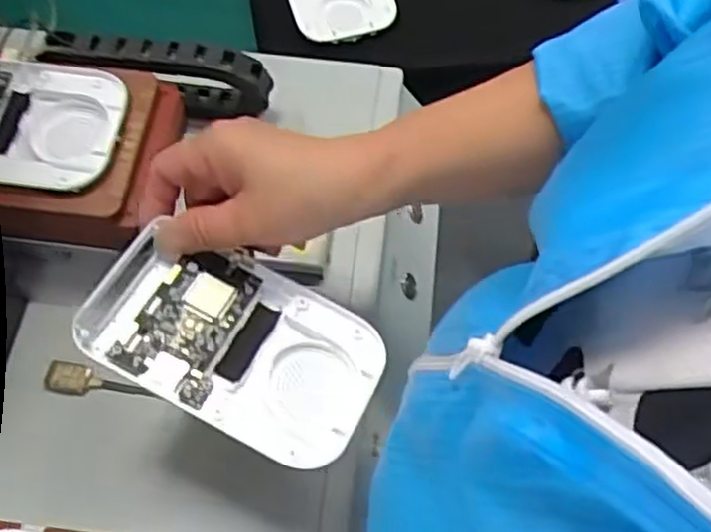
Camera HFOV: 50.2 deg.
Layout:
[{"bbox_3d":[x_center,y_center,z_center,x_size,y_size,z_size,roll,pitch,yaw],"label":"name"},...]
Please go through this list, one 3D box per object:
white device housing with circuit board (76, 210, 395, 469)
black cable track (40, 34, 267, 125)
[{"bbox_3d":[-0.069,0.040,0.435,0.165,0.027,0.099,25,65,11],"label":"white device housing with circuit board"},{"bbox_3d":[-0.169,-0.161,0.657,0.192,0.077,0.034,5,63,1],"label":"black cable track"}]

